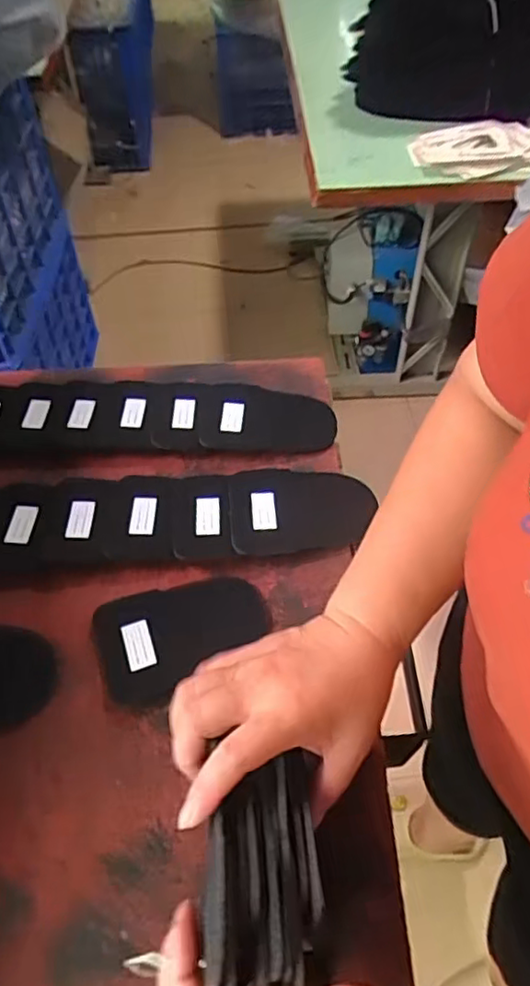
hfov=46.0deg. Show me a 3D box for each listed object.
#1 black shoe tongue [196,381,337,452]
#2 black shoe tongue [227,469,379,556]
[{"bbox_3d":[0.003,-0.079,0.644,0.135,0.008,0.086,4,57,-4],"label":"black shoe tongue"},{"bbox_3d":[0.034,0.012,0.571,0.130,0.013,0.087,-7,52,-4],"label":"black shoe tongue"}]

